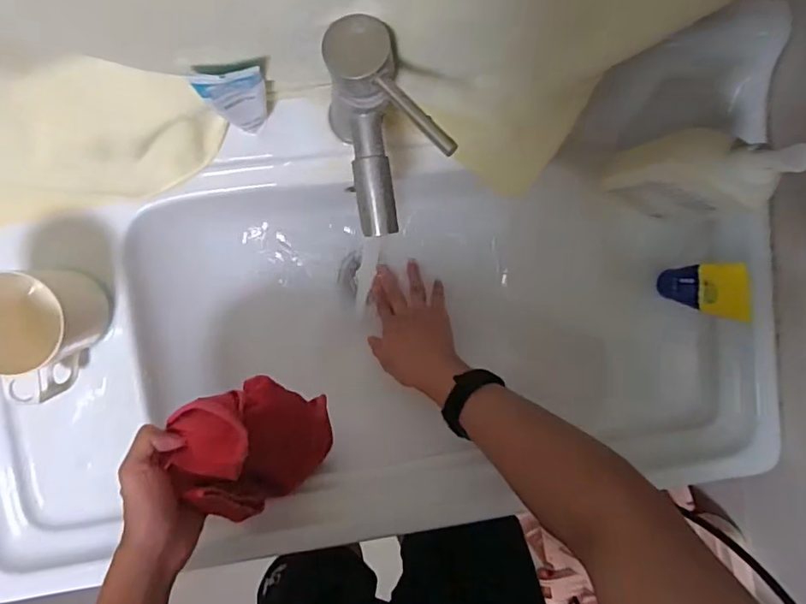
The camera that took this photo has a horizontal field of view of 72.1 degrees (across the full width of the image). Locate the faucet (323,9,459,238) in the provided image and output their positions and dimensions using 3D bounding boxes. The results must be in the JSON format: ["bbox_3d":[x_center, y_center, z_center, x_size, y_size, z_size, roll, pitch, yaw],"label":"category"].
[{"bbox_3d":[-0.014,-0.121,0.413,0.078,0.124,0.139,-6,97,-7],"label":"faucet"}]

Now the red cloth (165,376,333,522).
[{"bbox_3d":[-0.130,0.127,0.494,0.111,0.113,0.118,-19,98,-5],"label":"red cloth"}]

